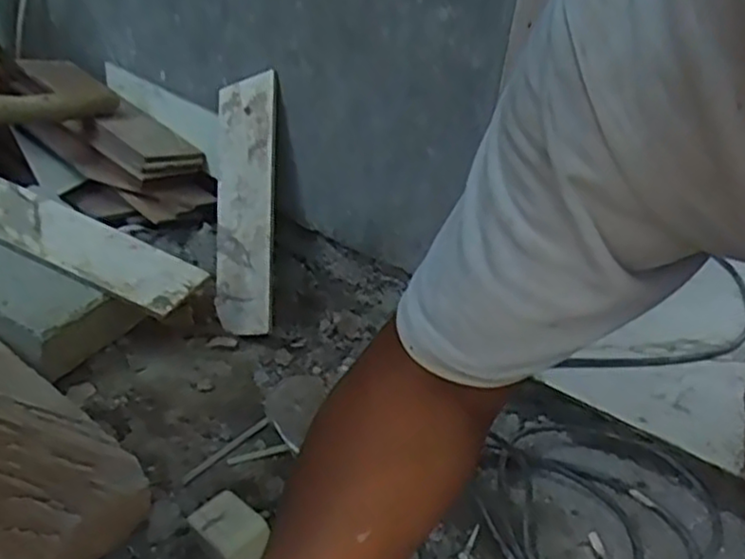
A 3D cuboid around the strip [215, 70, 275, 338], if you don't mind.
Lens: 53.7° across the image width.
[{"bbox_3d":[-0.152,-0.088,0.862,0.097,0.296,0.012,-4,-7,40],"label":"strip"}]

